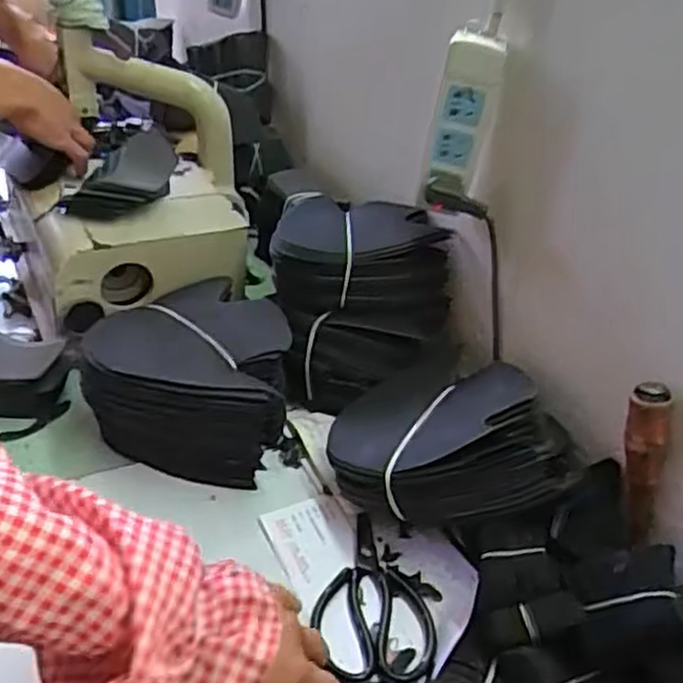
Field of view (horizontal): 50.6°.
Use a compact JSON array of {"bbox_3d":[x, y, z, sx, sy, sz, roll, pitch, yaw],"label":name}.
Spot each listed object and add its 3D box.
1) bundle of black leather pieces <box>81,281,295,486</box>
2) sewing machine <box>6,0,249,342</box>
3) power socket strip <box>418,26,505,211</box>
[{"bbox_3d":[-0.154,0.032,0.746,0.193,0.108,0.193,7,37,1],"label":"bundle of black leather pieces"},{"bbox_3d":[-0.258,-0.204,0.865,0.275,0.303,0.305,-7,39,-17],"label":"sewing machine"},{"bbox_3d":[0.115,-0.209,0.704,0.057,0.162,0.044,6,37,-1],"label":"power socket strip"}]

